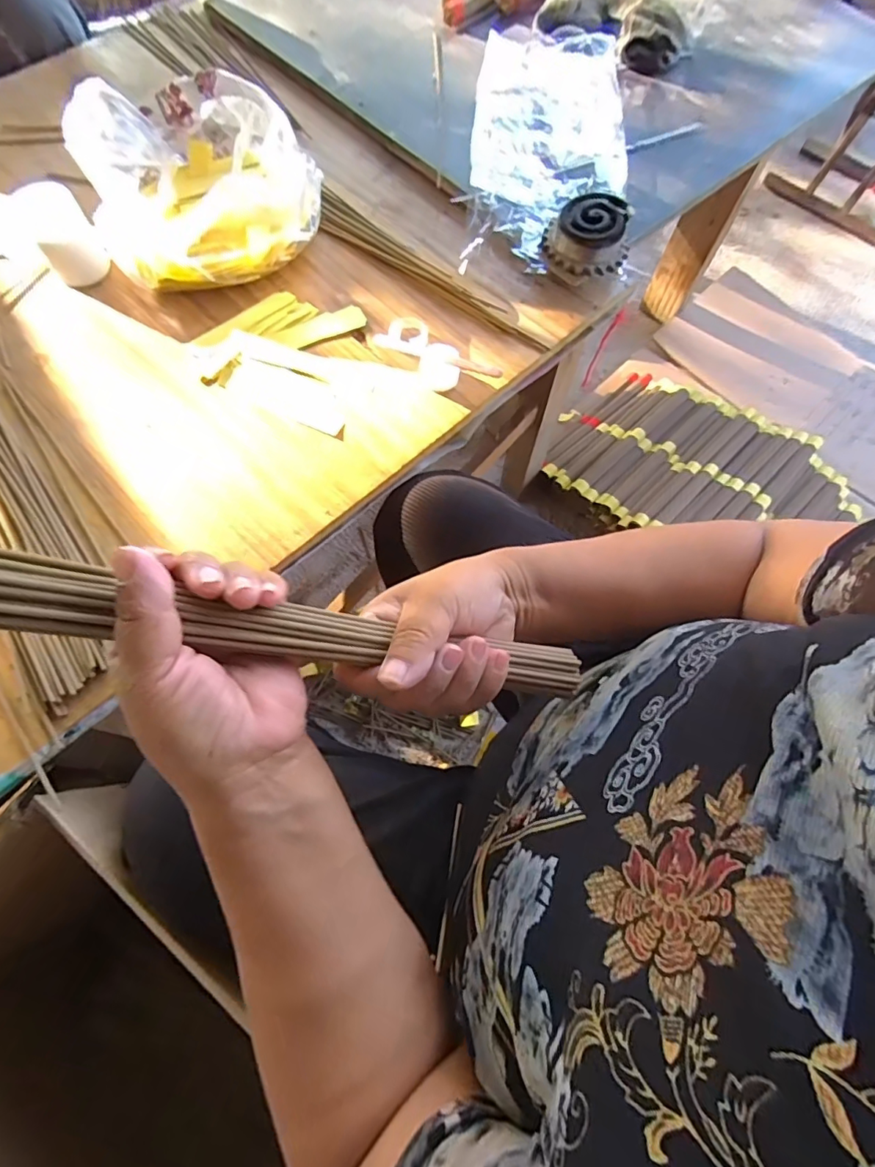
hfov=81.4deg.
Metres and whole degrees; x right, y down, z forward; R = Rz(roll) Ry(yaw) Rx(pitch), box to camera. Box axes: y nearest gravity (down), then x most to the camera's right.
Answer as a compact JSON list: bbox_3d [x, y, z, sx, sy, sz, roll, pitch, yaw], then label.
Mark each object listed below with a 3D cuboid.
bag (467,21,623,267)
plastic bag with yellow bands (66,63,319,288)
[{"bbox_3d":[0.129,-0.520,0.594,0.170,0.045,0.390,5,70,0],"label":"bag"},{"bbox_3d":[-0.242,-0.412,0.519,0.219,0.089,0.230,-28,73,-11],"label":"plastic bag with yellow bands"}]

